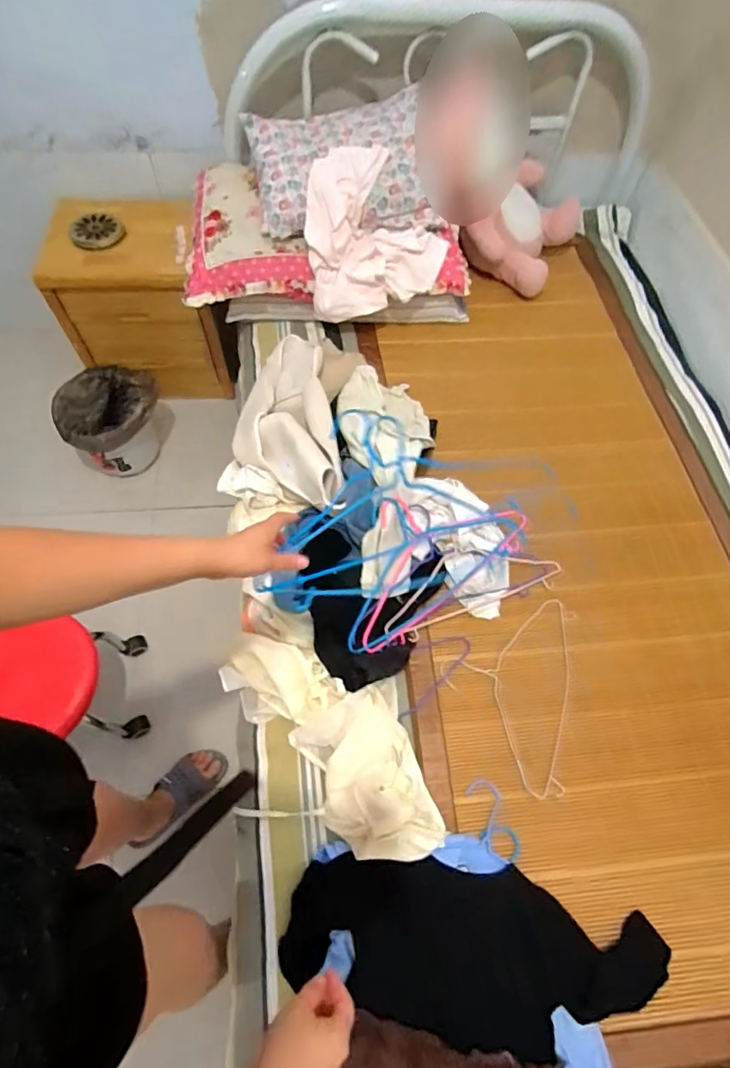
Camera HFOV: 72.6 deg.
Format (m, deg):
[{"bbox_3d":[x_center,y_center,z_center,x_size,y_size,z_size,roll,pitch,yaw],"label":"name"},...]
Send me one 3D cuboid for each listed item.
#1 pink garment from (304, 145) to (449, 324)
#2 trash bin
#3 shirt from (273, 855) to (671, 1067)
[{"bbox_3d":[0.029,-0.751,1.268,0.338,0.277,0.267,-1,62,-3],"label":"pink garment"},{"bbox_3d":[-0.777,-0.354,1.567,0.285,0.276,0.292,-21,65,-13],"label":"trash bin"},{"bbox_3d":[0.170,0.637,0.759,0.574,0.061,0.203,10,62,3],"label":"shirt"}]

